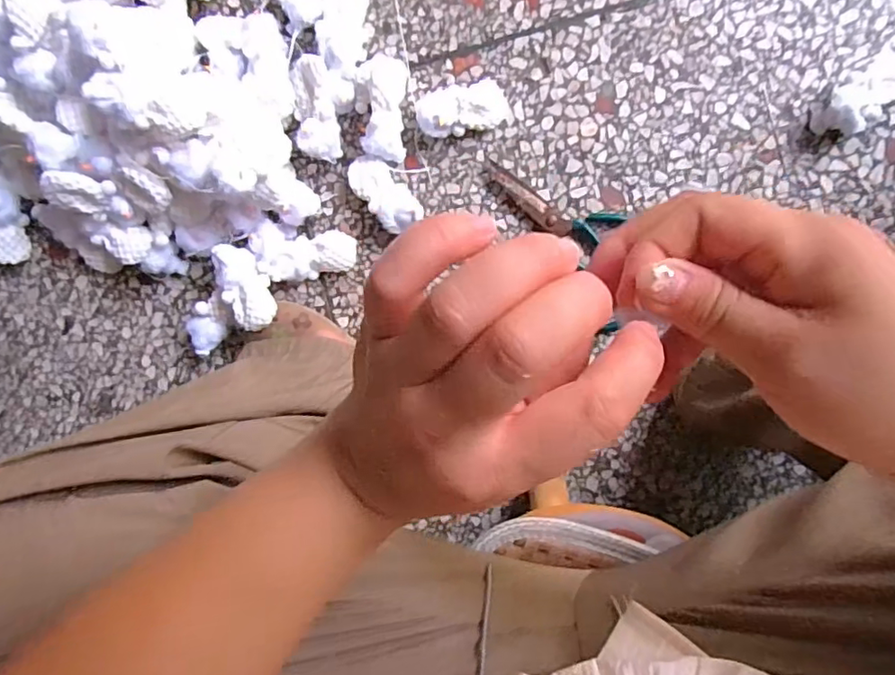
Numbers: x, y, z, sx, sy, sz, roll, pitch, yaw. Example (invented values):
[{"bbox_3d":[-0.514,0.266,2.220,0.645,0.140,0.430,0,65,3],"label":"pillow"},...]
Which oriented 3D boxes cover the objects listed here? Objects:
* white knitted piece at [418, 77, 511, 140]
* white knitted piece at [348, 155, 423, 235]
[{"bbox_3d":[0.016,-0.226,0.552,0.089,0.033,0.050,-8,96,7],"label":"white knitted piece"},{"bbox_3d":[-0.062,-0.143,0.569,0.041,0.025,0.090,-40,79,9],"label":"white knitted piece"}]

